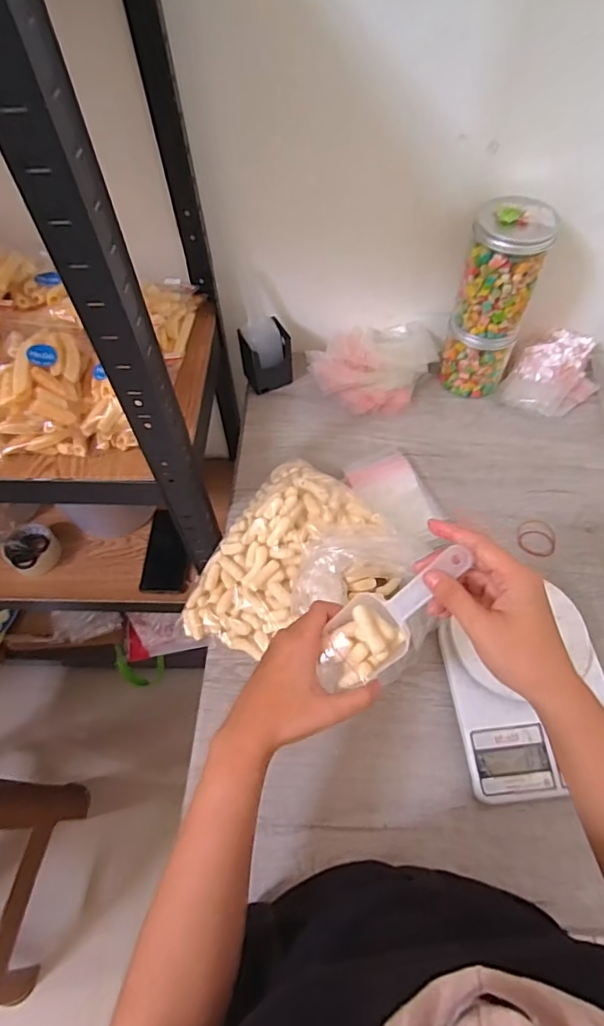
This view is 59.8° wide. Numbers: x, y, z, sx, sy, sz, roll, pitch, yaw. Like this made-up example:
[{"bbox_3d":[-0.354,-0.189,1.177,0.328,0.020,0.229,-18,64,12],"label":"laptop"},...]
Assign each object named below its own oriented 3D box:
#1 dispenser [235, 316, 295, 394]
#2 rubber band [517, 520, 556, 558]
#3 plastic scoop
[{"bbox_3d":[-0.049,-0.226,0.749,0.066,0.083,0.064,-20,60,-10],"label":"dispenser"},{"bbox_3d":[0.282,0.029,0.633,0.045,0.008,0.047,9,59,7],"label":"rubber band"},{"bbox_3d":[0.064,0.076,0.392,0.143,0.034,0.052,-49,61,21],"label":"plastic scoop"}]

